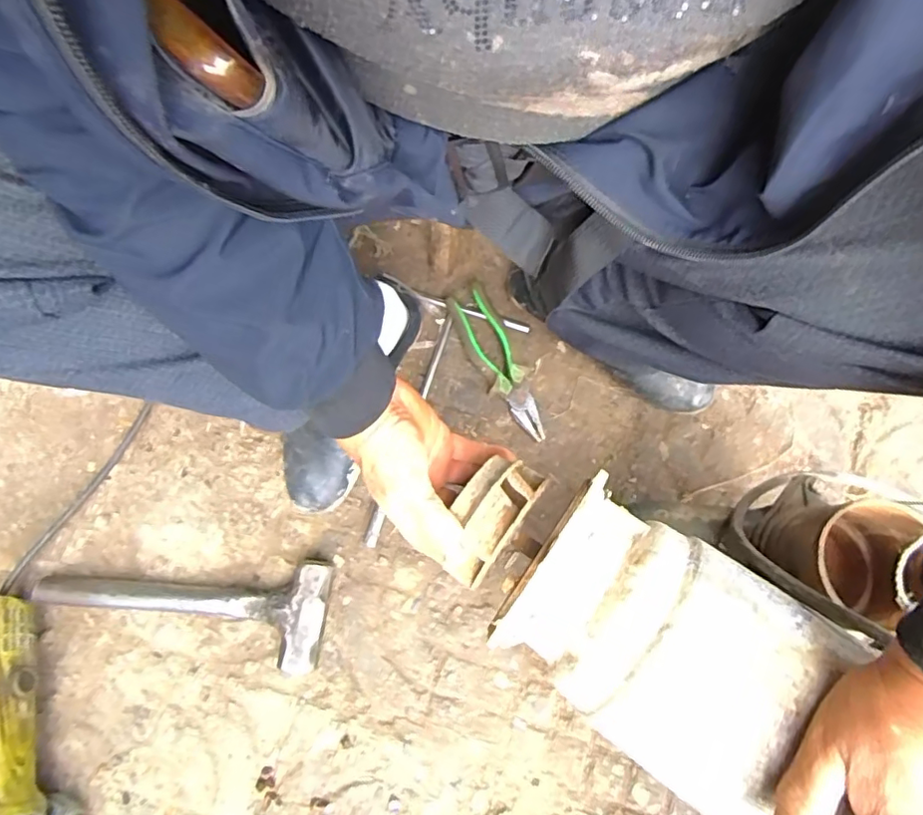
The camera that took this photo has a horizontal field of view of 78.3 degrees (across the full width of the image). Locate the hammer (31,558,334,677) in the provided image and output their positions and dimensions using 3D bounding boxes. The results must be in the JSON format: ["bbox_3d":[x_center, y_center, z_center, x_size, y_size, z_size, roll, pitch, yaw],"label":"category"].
[{"bbox_3d":[-0.284,0.200,0.583,0.295,0.042,0.101,6,74,2],"label":"hammer"}]

